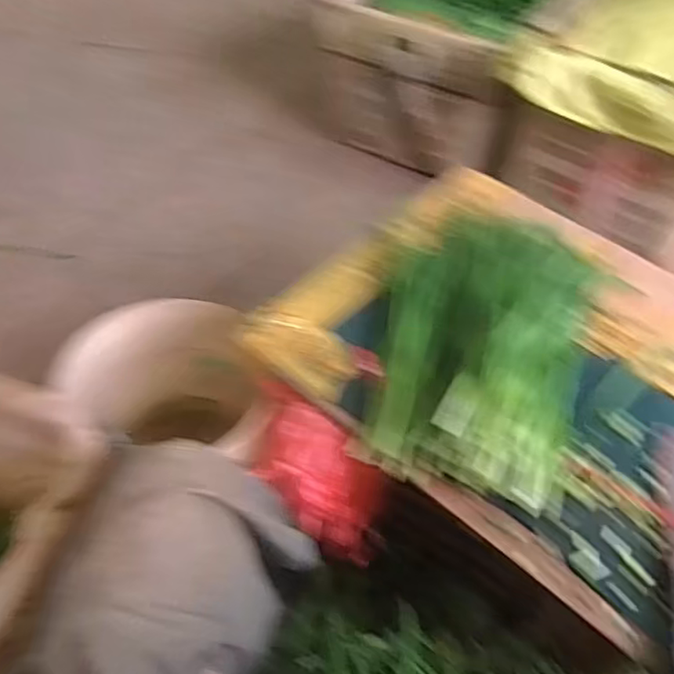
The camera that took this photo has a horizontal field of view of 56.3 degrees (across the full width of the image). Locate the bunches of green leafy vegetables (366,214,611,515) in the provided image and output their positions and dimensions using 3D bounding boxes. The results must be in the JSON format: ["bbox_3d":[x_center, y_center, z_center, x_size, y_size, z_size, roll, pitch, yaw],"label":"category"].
[{"bbox_3d":[0.176,-0.033,0.749,0.252,0.077,0.431,18,49,11],"label":"bunches of green leafy vegetables"}]

